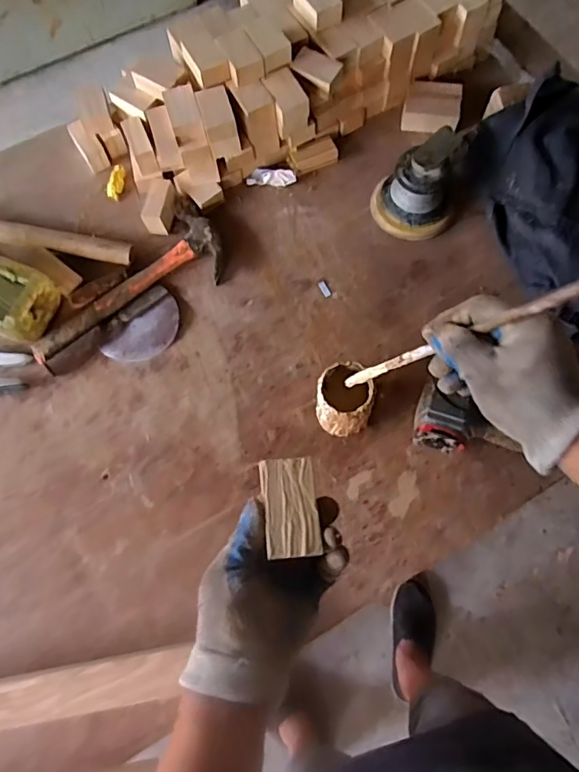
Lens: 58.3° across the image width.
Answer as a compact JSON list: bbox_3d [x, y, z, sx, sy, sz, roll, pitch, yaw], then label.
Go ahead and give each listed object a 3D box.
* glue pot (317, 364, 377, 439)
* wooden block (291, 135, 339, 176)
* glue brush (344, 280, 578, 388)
[{"bbox_3d":[0.066,0.019,0.622,0.066,0.093,0.069,0,71,1],"label":"glue pot"},{"bbox_3d":[0.036,-0.346,0.778,0.069,0.022,0.037,-19,73,-6],"label":"wooden block"},{"bbox_3d":[0.125,-0.033,0.438,0.008,0.262,0.013,17,69,-24],"label":"glue brush"}]

